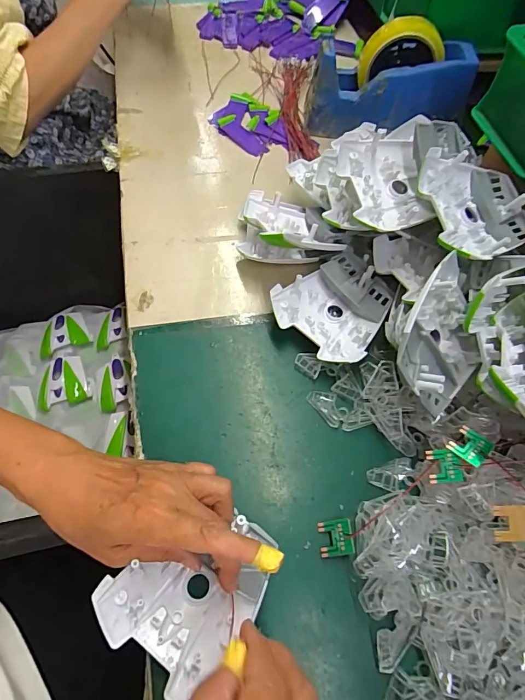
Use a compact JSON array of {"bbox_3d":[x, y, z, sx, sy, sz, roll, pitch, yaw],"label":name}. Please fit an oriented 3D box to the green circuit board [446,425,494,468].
[{"bbox_3d":[0.159,0.073,0.306,0.026,0.004,0.024,32,70,31],"label":"green circuit board"}]

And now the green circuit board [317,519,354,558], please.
[{"bbox_3d":[0.056,0.143,0.306,0.025,0.004,0.024,-18,56,22],"label":"green circuit board"}]

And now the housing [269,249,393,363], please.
[{"bbox_3d":[0.073,-0.042,0.392,0.096,0.032,0.108,39,69,18],"label":"housing"}]

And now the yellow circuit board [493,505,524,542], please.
[{"bbox_3d":[0.176,0.121,0.280,0.025,0.004,0.025,-8,84,24],"label":"yellow circuit board"}]

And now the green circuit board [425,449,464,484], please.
[{"bbox_3d":[0.139,0.089,0.306,0.024,0.004,0.024,-5,77,6],"label":"green circuit board"}]

